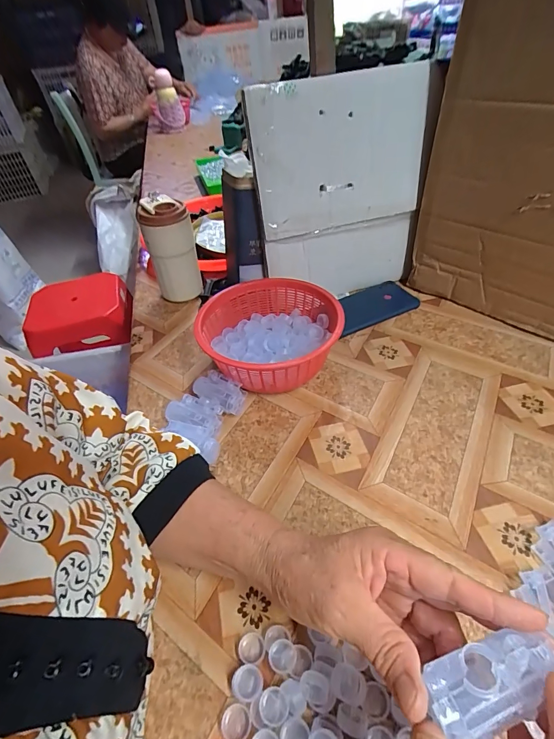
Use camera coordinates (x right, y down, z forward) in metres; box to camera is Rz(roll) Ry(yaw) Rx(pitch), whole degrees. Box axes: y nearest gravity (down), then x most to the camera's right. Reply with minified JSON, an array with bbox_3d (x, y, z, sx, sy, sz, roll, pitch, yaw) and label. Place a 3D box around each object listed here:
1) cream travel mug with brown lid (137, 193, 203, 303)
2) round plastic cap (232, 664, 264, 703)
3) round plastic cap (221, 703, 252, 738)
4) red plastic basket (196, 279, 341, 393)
[{"bbox_3d":[-0.169,-0.187,0.601,0.077,0.156,0.068,-15,45,-9],"label":"cream travel mug with brown lid"},{"bbox_3d":[-0.021,0.227,0.267,0.022,0.013,0.020,-3,44,3],"label":"round plastic cap"},{"bbox_3d":[-0.028,0.245,0.255,0.020,0.007,0.020,-3,44,3],"label":"round plastic cap"},{"bbox_3d":[-0.008,-0.039,0.491,0.174,0.082,0.175,8,46,14],"label":"red plastic basket"}]

